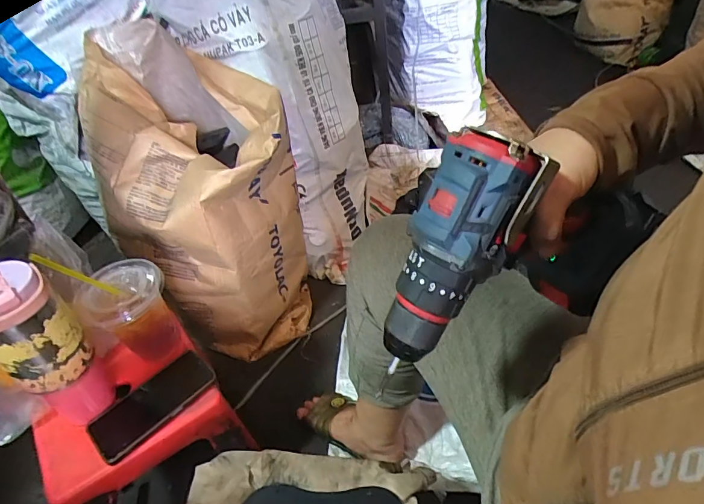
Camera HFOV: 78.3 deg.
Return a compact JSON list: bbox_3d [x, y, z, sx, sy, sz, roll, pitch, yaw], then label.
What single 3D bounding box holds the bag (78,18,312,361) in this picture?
[{"bbox_3d":[-0.289,-0.090,0.881,0.352,0.565,0.308,-2,40,4],"label":"bag"}]

